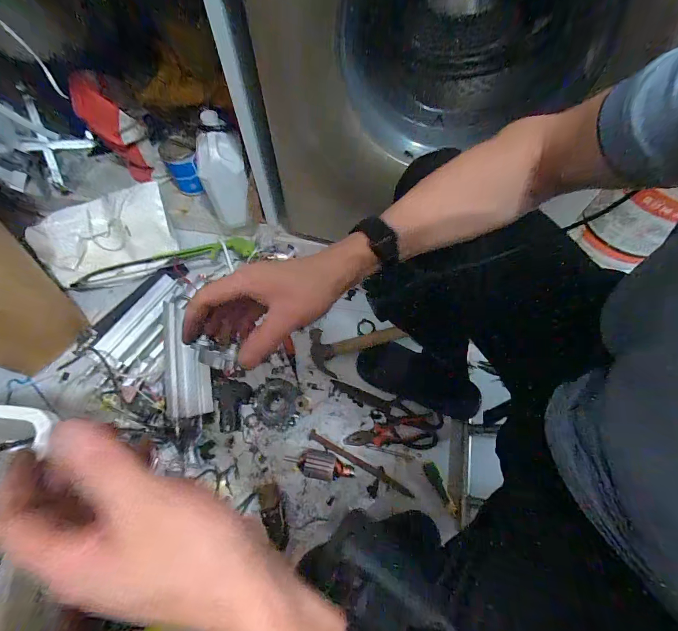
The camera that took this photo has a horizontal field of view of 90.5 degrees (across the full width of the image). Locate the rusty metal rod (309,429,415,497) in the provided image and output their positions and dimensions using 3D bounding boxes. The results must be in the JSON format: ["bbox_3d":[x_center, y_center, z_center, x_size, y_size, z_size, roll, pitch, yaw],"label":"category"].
[{"bbox_3d":[0.044,0.313,0.719,0.242,0.009,0.023,25,67,12],"label":"rusty metal rod"}]

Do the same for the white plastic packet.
[{"bbox_3d":[-0.632,-0.218,0.907,0.356,0.035,0.182,-19,100,-1],"label":"white plastic packet"}]

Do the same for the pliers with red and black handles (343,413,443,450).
[{"bbox_3d":[0.123,0.261,0.739,0.212,0.020,0.069,-5,64,-3],"label":"pliers with red and black handles"}]

